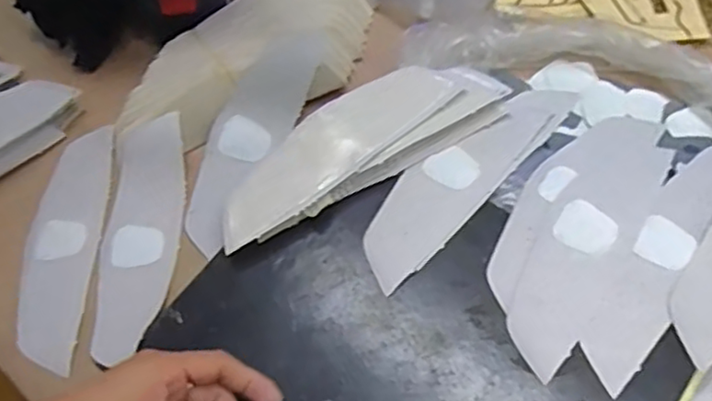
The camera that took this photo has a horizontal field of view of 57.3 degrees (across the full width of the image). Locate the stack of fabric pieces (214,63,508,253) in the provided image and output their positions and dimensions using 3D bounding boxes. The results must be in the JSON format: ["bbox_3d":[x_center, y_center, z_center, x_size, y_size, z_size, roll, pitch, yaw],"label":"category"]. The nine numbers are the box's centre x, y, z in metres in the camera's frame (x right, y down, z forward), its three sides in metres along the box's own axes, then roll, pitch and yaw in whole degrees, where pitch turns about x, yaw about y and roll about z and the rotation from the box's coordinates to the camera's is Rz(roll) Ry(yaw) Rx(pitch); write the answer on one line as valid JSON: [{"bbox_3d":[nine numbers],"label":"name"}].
[{"bbox_3d":[0.001,-0.044,0.475,0.224,0.031,0.065,-28,66,-10],"label":"stack of fabric pieces"}]

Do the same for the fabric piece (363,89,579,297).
[{"bbox_3d":[0.084,-0.025,0.481,0.054,0.014,0.217,42,68,16],"label":"fabric piece"}]

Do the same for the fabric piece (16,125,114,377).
[{"bbox_3d":[-0.223,0.030,0.501,0.062,0.008,0.196,-2,62,9],"label":"fabric piece"}]

